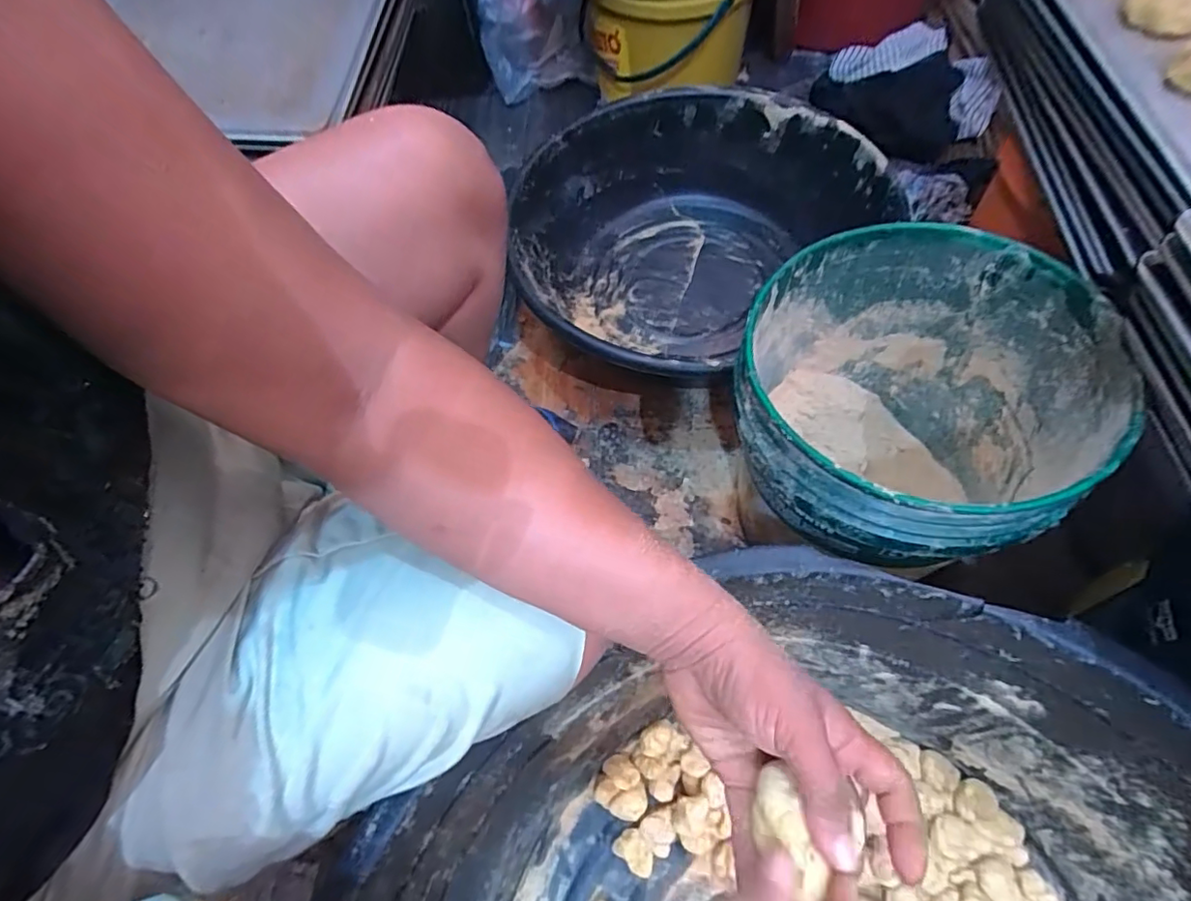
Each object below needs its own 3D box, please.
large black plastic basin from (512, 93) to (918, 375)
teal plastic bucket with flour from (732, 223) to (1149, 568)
[{"bbox_3d":[0.108,-0.315,0.842,0.512,0.175,0.473,-40,65,-17],"label":"large black plastic basin"},{"bbox_3d":[0.273,-0.019,0.550,0.270,0.273,0.280,-2,60,3],"label":"teal plastic bucket with flour"}]

